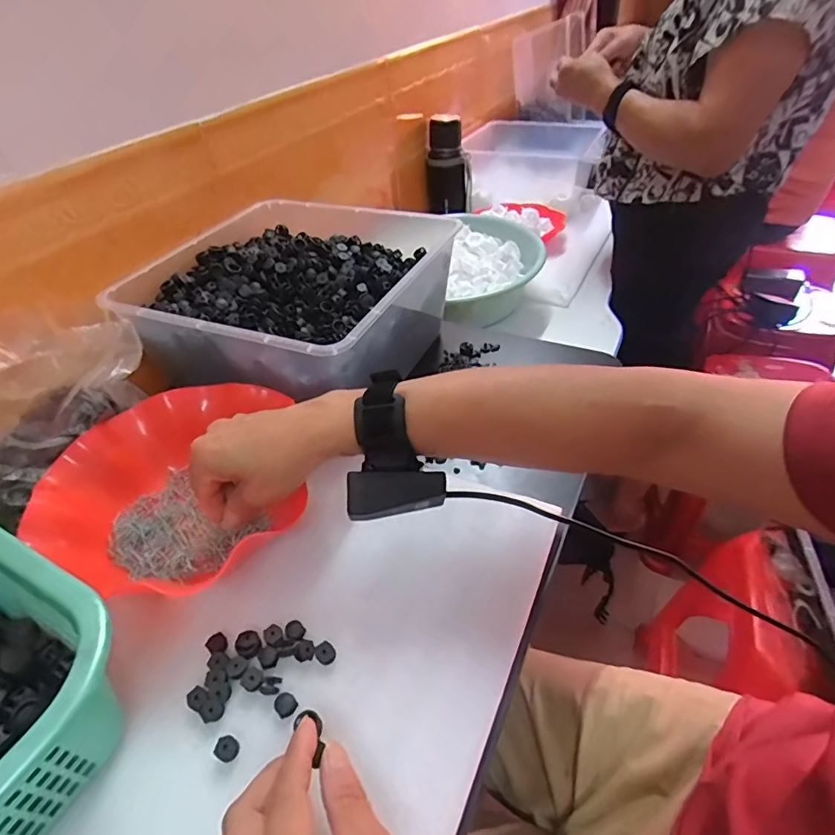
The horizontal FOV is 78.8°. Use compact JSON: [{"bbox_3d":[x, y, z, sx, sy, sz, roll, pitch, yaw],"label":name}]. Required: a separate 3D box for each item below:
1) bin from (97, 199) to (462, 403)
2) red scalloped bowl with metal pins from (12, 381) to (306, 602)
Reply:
[{"bbox_3d":[-0.134,-0.132,0.596,0.299,0.123,0.294,15,46,21],"label":"bin"},{"bbox_3d":[-0.208,0.054,0.453,0.203,0.063,0.185,0,42,0],"label":"red scalloped bowl with metal pins"}]

